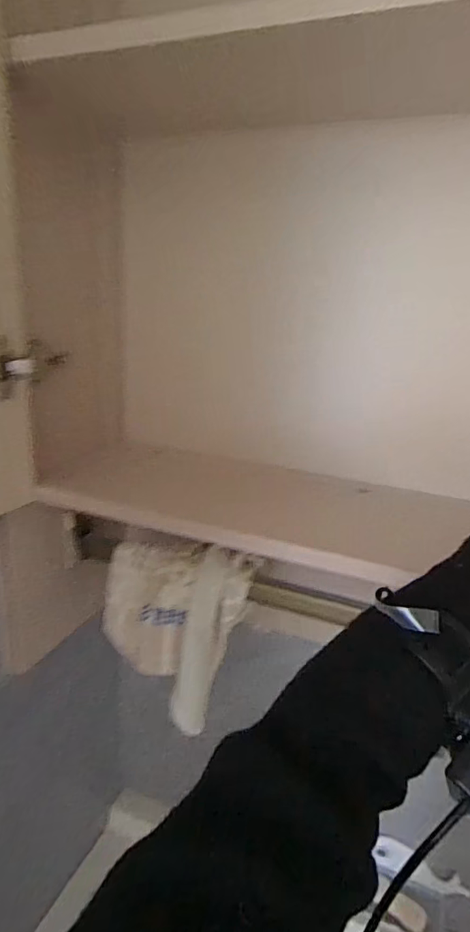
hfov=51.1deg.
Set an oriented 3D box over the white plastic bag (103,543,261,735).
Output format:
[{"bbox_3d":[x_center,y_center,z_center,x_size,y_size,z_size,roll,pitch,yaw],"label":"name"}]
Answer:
[{"bbox_3d":[-0.082,0.173,0.601,0.187,0.179,0.053,15,-7,23],"label":"white plastic bag"}]

